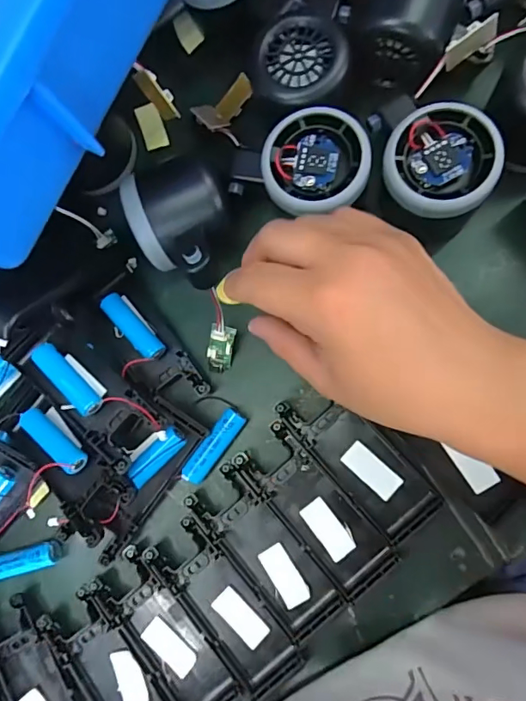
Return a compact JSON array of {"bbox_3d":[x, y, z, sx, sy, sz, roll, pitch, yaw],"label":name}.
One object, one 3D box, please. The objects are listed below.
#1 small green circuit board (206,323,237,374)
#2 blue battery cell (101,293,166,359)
[{"bbox_3d":[-0.025,-0.001,0.296,0.015,0.010,0.033,16,123,9],"label":"small green circuit board"},{"bbox_3d":[-0.083,-0.015,0.304,0.014,0.012,0.049,-43,81,2],"label":"blue battery cell"}]

